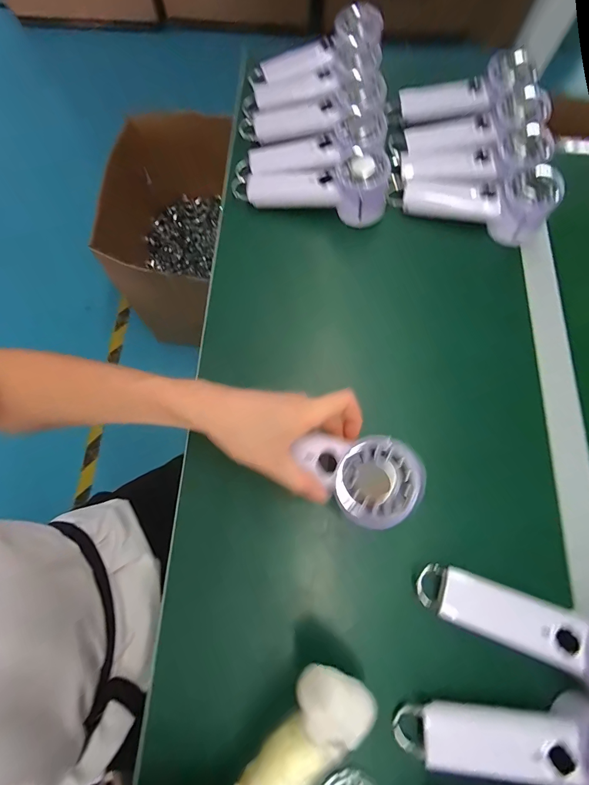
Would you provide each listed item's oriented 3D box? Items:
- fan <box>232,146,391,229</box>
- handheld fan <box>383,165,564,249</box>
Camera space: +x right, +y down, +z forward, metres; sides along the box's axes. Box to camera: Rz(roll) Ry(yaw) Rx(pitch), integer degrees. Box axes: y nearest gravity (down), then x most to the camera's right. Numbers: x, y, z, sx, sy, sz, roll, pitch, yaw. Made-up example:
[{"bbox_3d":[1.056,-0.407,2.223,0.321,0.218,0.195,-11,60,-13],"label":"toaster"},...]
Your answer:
[{"bbox_3d":[0.024,-0.253,0.439,0.186,0.061,0.072,-5,74,-3],"label":"fan"},{"bbox_3d":[0.216,-0.242,0.436,0.183,0.064,0.059,16,74,3],"label":"handheld fan"}]

